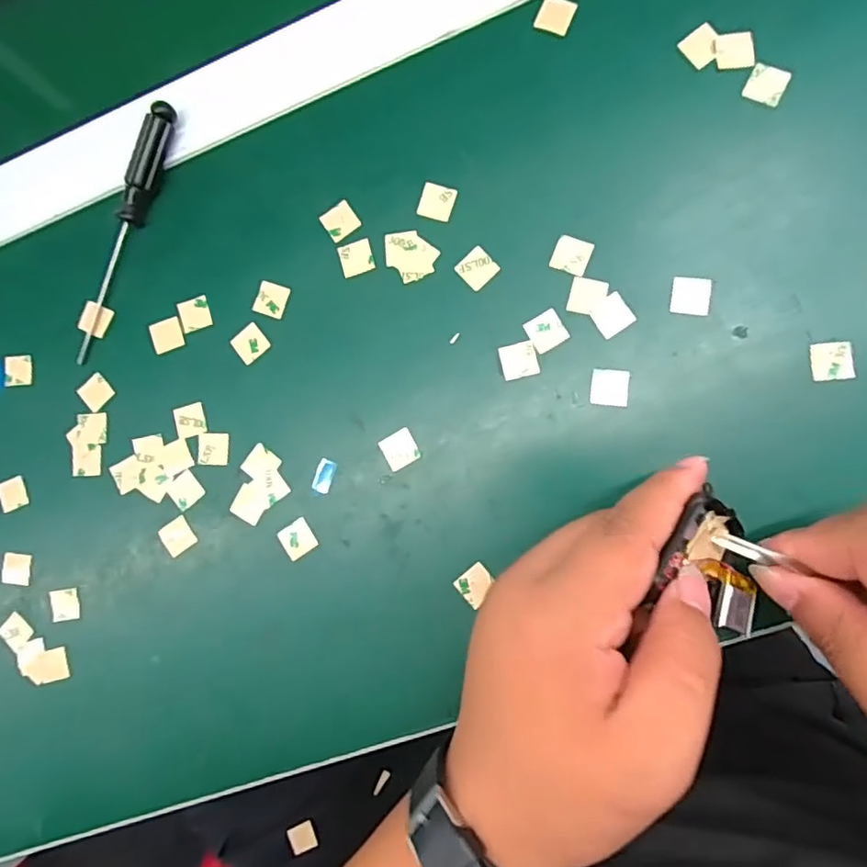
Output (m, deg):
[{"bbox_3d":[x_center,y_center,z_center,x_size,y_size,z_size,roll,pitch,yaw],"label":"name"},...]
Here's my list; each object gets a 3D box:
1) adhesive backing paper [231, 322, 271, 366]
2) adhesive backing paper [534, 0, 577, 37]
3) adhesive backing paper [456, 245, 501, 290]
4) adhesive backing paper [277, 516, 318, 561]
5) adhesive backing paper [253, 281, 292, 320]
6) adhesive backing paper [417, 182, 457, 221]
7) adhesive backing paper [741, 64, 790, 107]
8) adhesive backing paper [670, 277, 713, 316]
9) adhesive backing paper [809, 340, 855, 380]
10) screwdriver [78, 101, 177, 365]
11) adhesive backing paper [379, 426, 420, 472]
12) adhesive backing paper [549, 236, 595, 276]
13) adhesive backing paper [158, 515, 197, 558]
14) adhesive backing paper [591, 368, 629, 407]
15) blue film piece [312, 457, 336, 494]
[{"bbox_3d":[-0.089,-0.043,0.282,0.016,0.004,0.016,-40,83,-4],"label":"adhesive backing paper"},{"bbox_3d":[0.056,-0.191,0.266,0.015,0.004,0.016,22,90,9],"label":"adhesive backing paper"},{"bbox_3d":[0.020,-0.076,0.264,0.016,0.004,0.016,-43,83,6],"label":"adhesive backing paper"},{"bbox_3d":[-0.063,0.049,0.273,0.015,0.004,0.016,-32,81,-2],"label":"adhesive backing paper"},{"bbox_3d":[-0.078,-0.065,0.281,0.016,0.004,0.016,17,86,3],"label":"adhesive backing paper"},{"bbox_3d":[0.002,-0.108,0.270,0.016,0.004,0.016,18,90,7],"label":"adhesive backing paper"},{"bbox_3d":[0.143,-0.150,0.249,0.016,0.004,0.016,24,97,9],"label":"adhesive backing paper"},{"bbox_3d":[0.111,-0.059,0.250,0.017,0.004,0.016,6,86,7],"label":"adhesive backing paper"},{"bbox_3d":[0.165,-0.030,0.240,0.015,0.004,0.015,-5,89,16],"label":"adhesive backing paper"},{"bbox_3d":[-0.154,-0.099,0.286,0.010,0.017,0.131,23,92,9],"label":"screwdriver"},{"bbox_3d":[-0.015,0.007,0.267,0.016,0.004,0.016,-29,84,1],"label":"adhesive backing paper"},{"bbox_3d":[0.061,-0.079,0.257,0.016,0.004,0.016,24,92,9],"label":"adhesive backing paper"},{"bbox_3d":[-0.124,0.050,0.280,0.015,0.004,0.016,-34,83,7],"label":"adhesive backing paper"},{"bbox_3d":[0.077,-0.020,0.254,0.016,0.004,0.015,6,88,9],"label":"adhesive backing paper"},{"bbox_3d":[-0.052,0.020,0.272,0.008,0.004,0.016,17,91,9],"label":"blue film piece"}]

